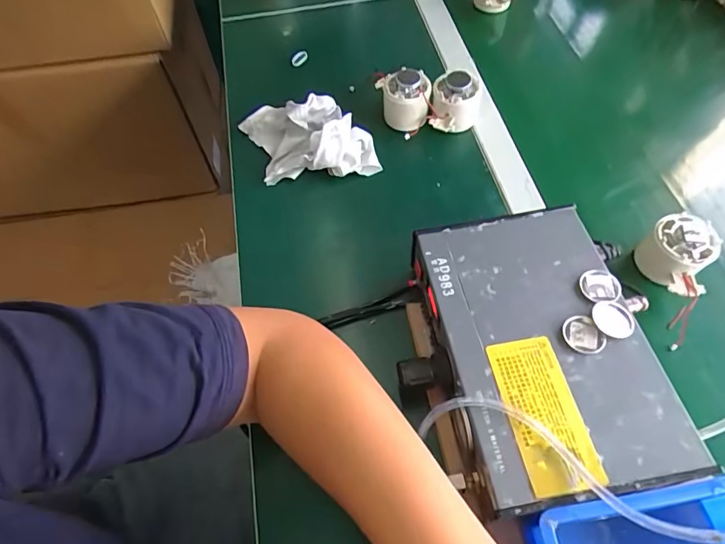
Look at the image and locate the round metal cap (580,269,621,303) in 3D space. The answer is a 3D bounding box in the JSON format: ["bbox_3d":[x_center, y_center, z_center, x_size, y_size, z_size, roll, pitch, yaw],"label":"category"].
[{"bbox_3d":[0.198,0.012,0.375,0.032,0.005,0.031,-1,60,1],"label":"round metal cap"}]

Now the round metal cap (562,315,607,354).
[{"bbox_3d":[0.171,0.049,0.351,0.024,0.008,0.031,-25,63,-12],"label":"round metal cap"}]

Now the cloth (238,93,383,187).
[{"bbox_3d":[-0.066,-0.163,0.544,0.158,0.038,0.112,-7,60,-3],"label":"cloth"}]

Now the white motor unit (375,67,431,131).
[{"bbox_3d":[0.051,-0.214,0.560,0.058,0.063,0.063,-7,60,-3],"label":"white motor unit"}]

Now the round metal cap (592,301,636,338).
[{"bbox_3d":[0.199,0.038,0.358,0.032,0.004,0.030,-1,60,1],"label":"round metal cap"}]

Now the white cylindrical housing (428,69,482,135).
[{"bbox_3d":[0.111,-0.200,0.540,0.053,0.056,0.053,-1,60,1],"label":"white cylindrical housing"}]

